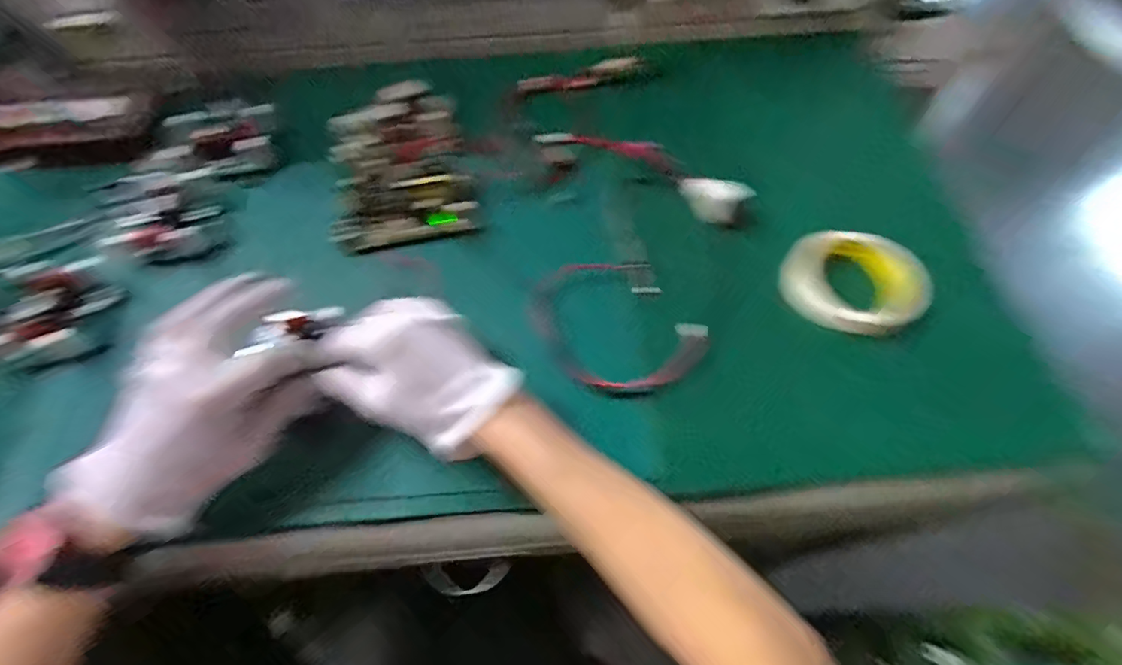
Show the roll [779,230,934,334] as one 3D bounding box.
[{"bbox_3d":[0.251,-0.040,0.446,0.113,0.031,0.087,16,64,10],"label":"roll"}]

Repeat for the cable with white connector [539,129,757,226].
[{"bbox_3d":[0.088,-0.172,0.520,0.211,0.043,0.062,32,68,17],"label":"cable with white connector"}]

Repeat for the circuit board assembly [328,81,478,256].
[{"bbox_3d":[-0.167,-0.172,0.522,0.131,0.035,0.198,-14,63,-6],"label":"circuit board assembly"}]

